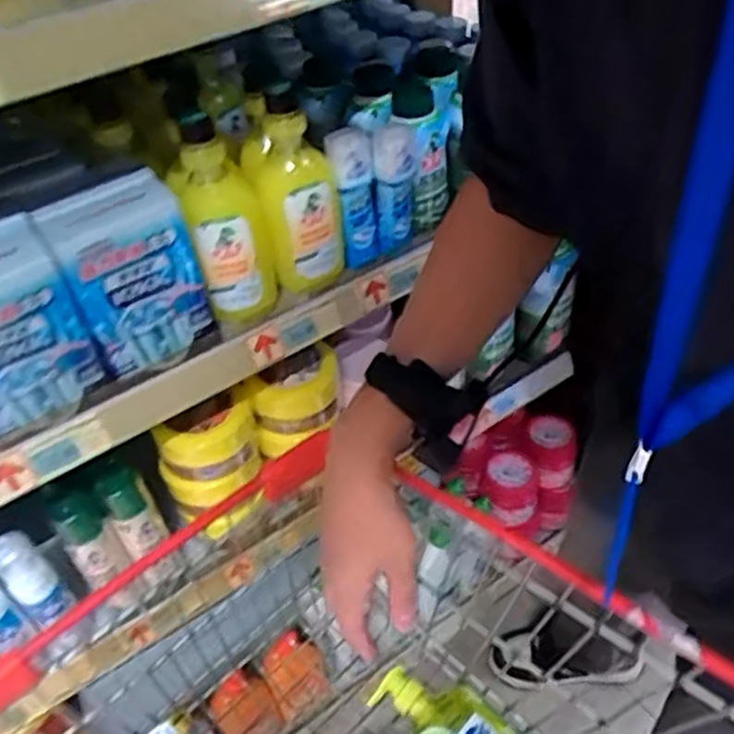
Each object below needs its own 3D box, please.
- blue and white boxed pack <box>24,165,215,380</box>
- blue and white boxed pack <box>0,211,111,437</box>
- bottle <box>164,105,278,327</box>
[{"bbox_3d":[-0.210,-0.079,0.634,0.114,0.156,0.064,-27,48,-21],"label":"blue and white boxed pack"},{"bbox_3d":[-0.300,-0.026,0.582,0.111,0.159,0.072,-35,51,-27],"label":"blue and white boxed pack"},{"bbox_3d":[-0.134,-0.133,0.663,0.074,0.196,0.072,-16,45,-11],"label":"bottle"}]

